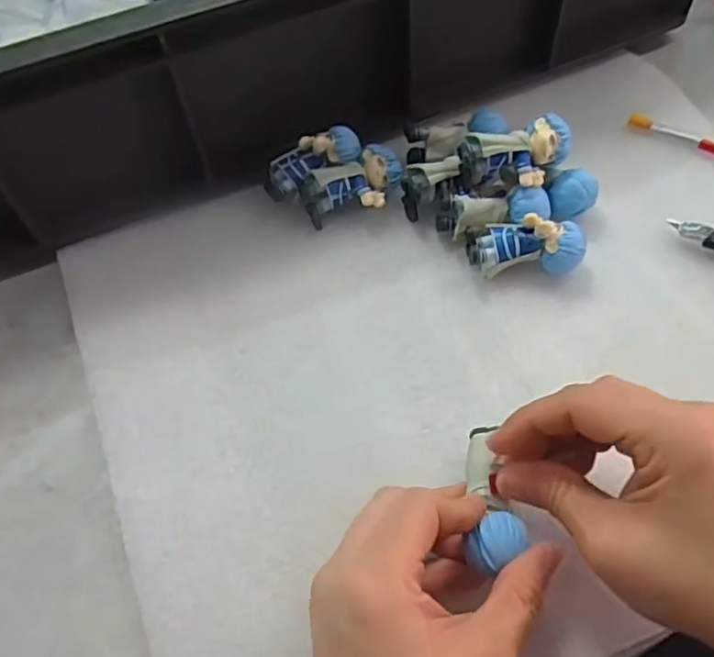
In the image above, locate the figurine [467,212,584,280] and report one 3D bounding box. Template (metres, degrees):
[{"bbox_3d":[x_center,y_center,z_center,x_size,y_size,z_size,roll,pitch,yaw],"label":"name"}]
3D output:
[{"bbox_3d":[0.090,-0.046,0.344,0.061,0.027,0.024,-1,59,16],"label":"figurine"}]

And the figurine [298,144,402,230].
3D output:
[{"bbox_3d":[-0.001,-0.083,0.378,0.059,0.027,0.032,-24,61,-11],"label":"figurine"}]

